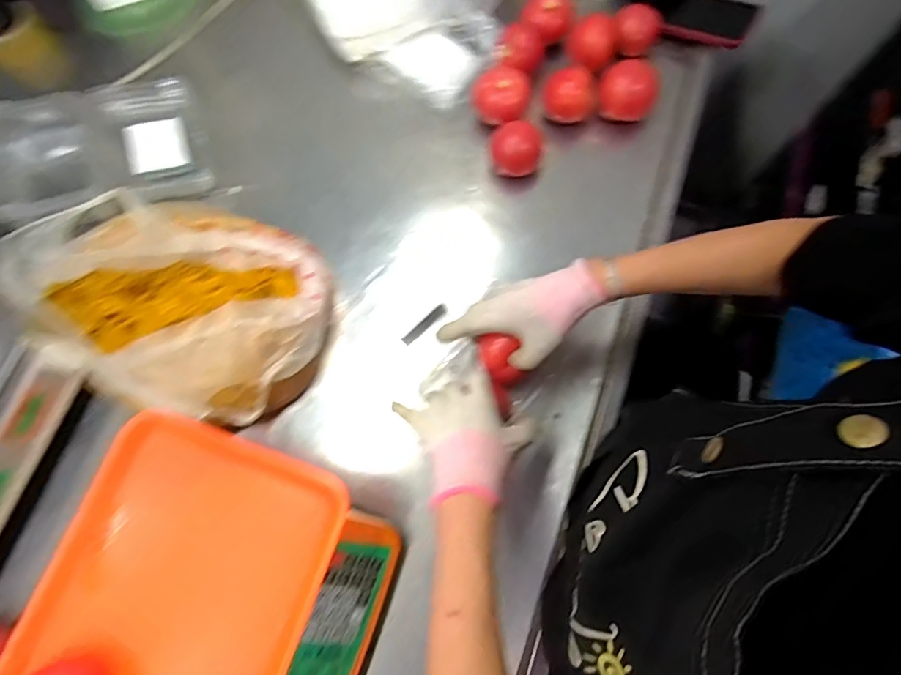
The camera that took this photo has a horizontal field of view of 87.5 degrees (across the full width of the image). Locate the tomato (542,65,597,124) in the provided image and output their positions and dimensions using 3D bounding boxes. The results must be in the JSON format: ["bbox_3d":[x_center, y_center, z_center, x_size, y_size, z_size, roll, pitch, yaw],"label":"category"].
[{"bbox_3d":[0.163,-0.334,0.645,0.069,0.051,0.066,0,73,1],"label":"tomato"}]

